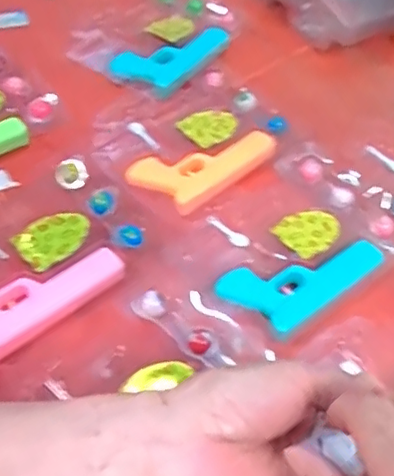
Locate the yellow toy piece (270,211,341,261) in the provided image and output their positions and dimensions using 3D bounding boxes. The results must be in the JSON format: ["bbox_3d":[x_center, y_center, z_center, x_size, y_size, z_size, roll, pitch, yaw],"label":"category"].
[{"bbox_3d":[0.086,-0.006,0.441,0.052,0.005,0.037,-33,61,-26],"label":"yellow toy piece"}]

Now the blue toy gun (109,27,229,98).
[{"bbox_3d":[-0.018,-0.174,0.560,0.120,0.018,0.052,-32,61,-26],"label":"blue toy gun"}]

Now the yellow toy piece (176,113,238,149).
[{"bbox_3d":[0.012,-0.094,0.503,0.049,0.011,0.033,-24,57,-21],"label":"yellow toy piece"}]

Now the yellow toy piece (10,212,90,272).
[{"bbox_3d":[-0.103,-0.001,0.423,0.054,0.007,0.039,-33,61,-26],"label":"yellow toy piece"}]

